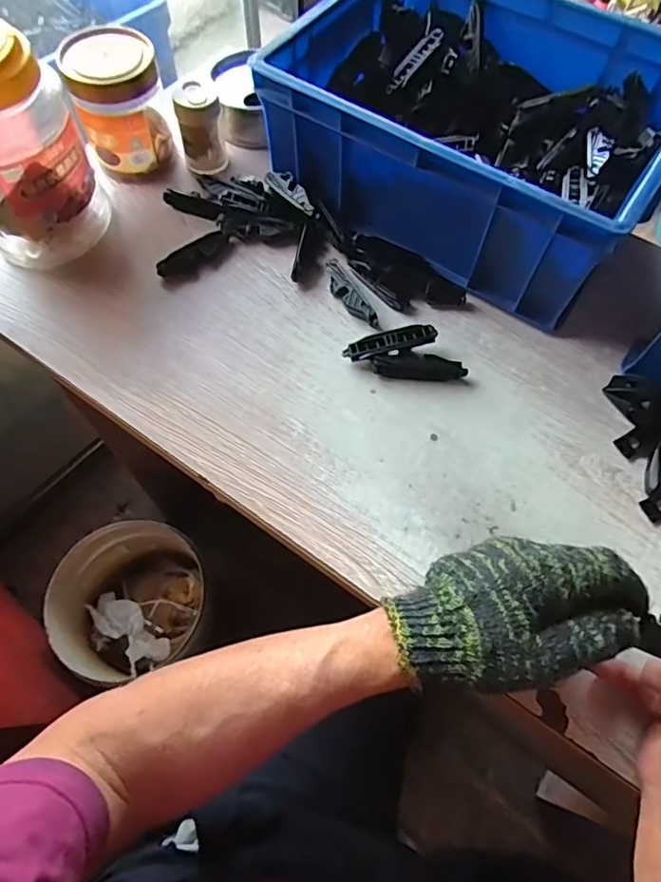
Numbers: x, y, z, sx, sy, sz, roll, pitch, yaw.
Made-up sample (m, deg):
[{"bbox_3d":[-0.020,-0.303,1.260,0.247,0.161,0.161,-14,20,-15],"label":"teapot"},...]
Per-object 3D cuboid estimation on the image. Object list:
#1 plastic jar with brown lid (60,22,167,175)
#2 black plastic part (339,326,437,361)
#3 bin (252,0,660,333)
[{"bbox_3d":[-0.202,-0.324,0.514,0.084,0.103,0.067,-25,68,-12],"label":"plastic jar with brown lid"},{"bbox_3d":[0.051,-0.087,0.462,0.080,0.013,0.019,-11,66,-6],"label":"black plastic part"},{"bbox_3d":[0.138,-0.299,0.499,0.327,0.112,0.255,32,69,13],"label":"bin"}]

